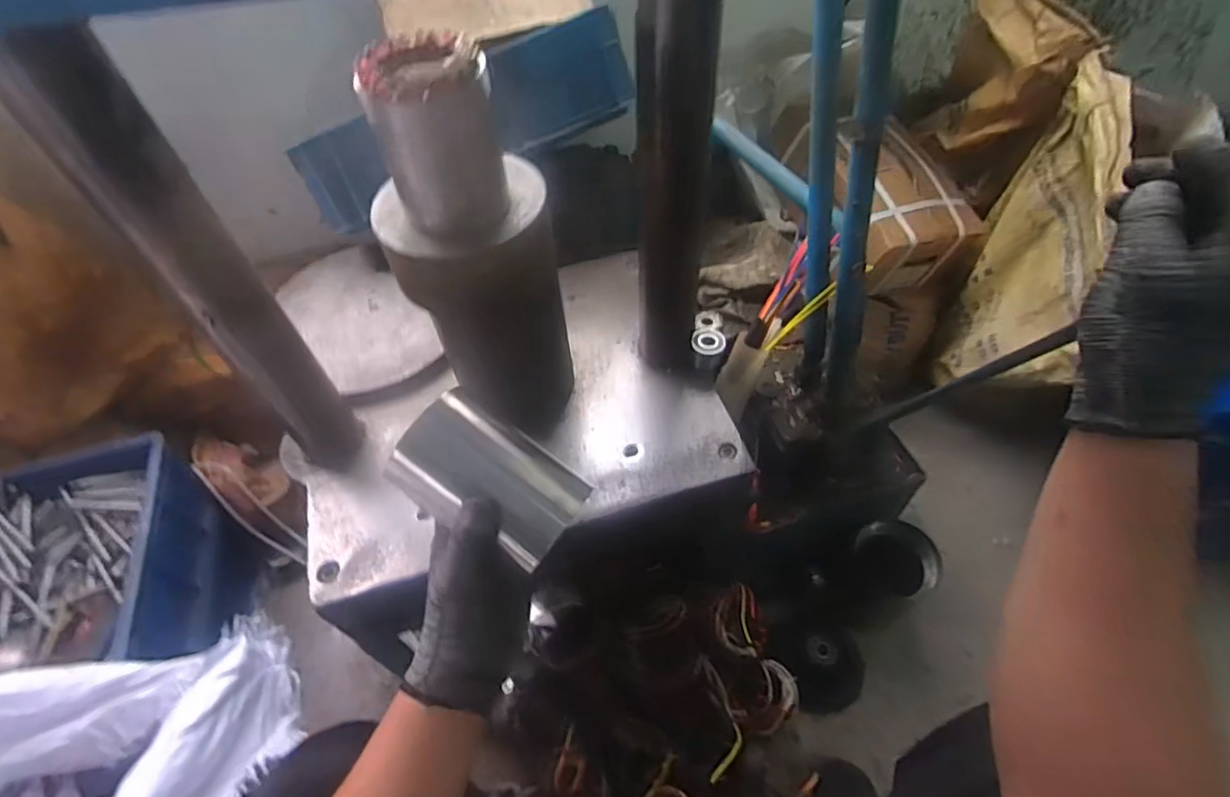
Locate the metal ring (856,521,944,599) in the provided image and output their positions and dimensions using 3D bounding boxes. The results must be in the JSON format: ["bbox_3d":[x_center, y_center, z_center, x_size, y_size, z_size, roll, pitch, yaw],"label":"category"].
[{"bbox_3d":[0.407,0.229,0.861,0.114,0.028,0.104,-3,75,-2],"label":"metal ring"}]

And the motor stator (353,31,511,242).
[{"bbox_3d":[-0.134,-0.202,0.459,0.088,0.126,0.081,-13,53,-6],"label":"motor stator"}]

